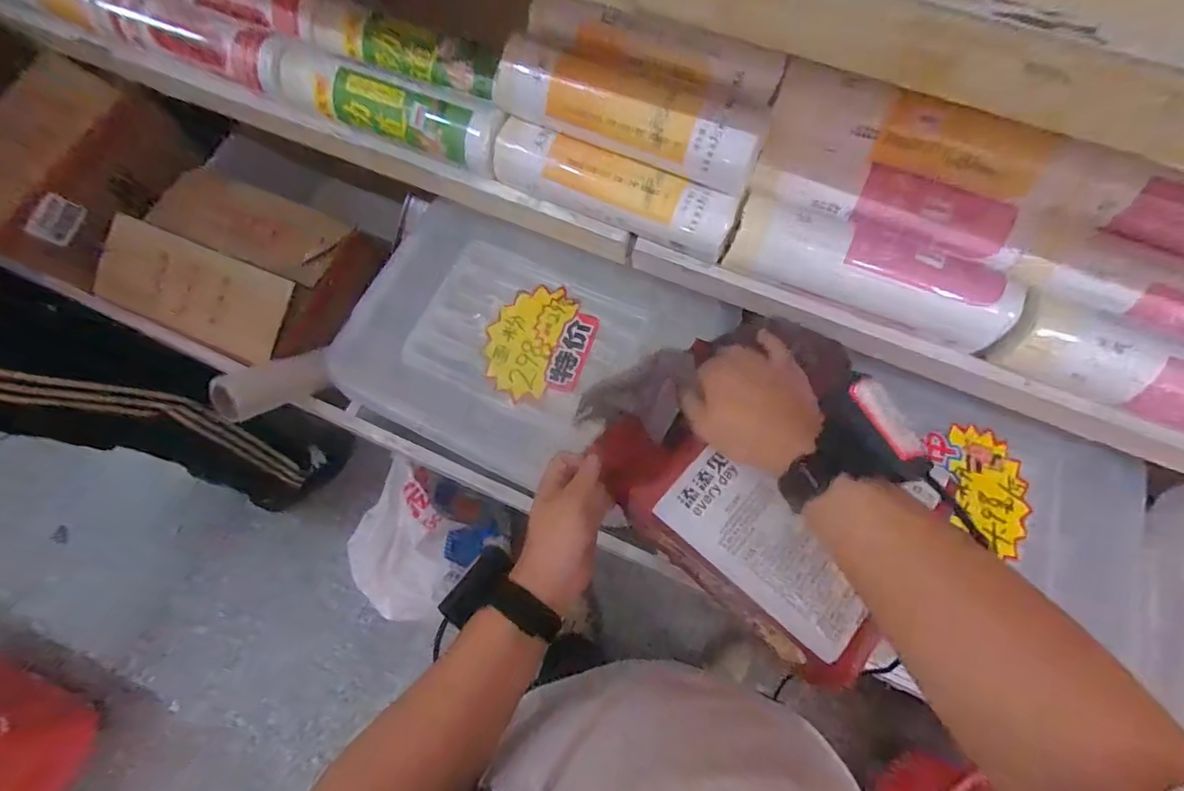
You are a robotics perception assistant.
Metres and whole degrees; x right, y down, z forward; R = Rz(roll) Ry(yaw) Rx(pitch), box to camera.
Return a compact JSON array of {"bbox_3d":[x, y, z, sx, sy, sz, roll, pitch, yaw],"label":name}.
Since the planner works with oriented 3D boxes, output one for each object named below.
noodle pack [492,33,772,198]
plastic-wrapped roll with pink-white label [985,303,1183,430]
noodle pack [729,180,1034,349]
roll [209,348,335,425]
[{"bbox_3d":[0.025,-0.242,0.455,0.243,0.064,0.051,23,74,9],"label":"noodle pack"},{"bbox_3d":[0.474,-0.003,0.415,0.260,0.060,0.050,19,73,7],"label":"plastic-wrapped roll with pink-white label"},{"bbox_3d":[0.246,-0.118,0.460,0.236,0.059,0.071,23,74,8],"label":"noodle pack"},{"bbox_3d":[-0.403,-0.014,0.658,0.050,0.040,0.139,38,37,12],"label":"roll"}]

